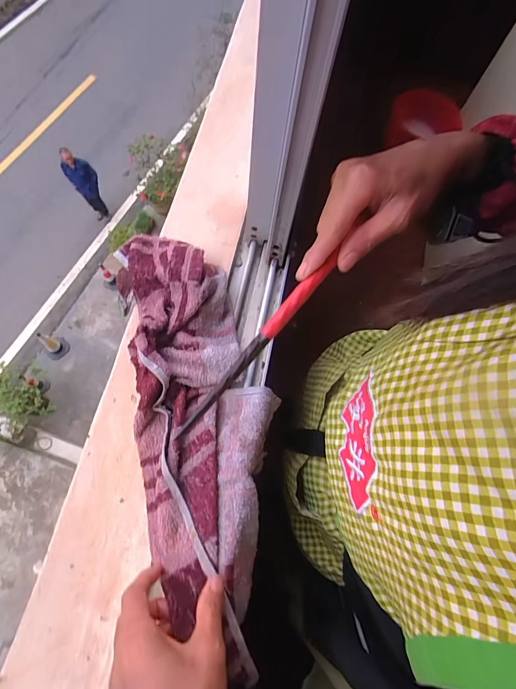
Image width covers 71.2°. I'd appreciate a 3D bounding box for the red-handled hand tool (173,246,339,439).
[{"bbox_3d":[0.002,-0.003,0.278,0.014,0.008,0.184,39,81,15],"label":"red-handled hand tool"}]

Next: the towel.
[{"bbox_3d":[-0.061,0.061,0.363,0.134,0.054,0.414,-11,73,-3],"label":"towel"}]

